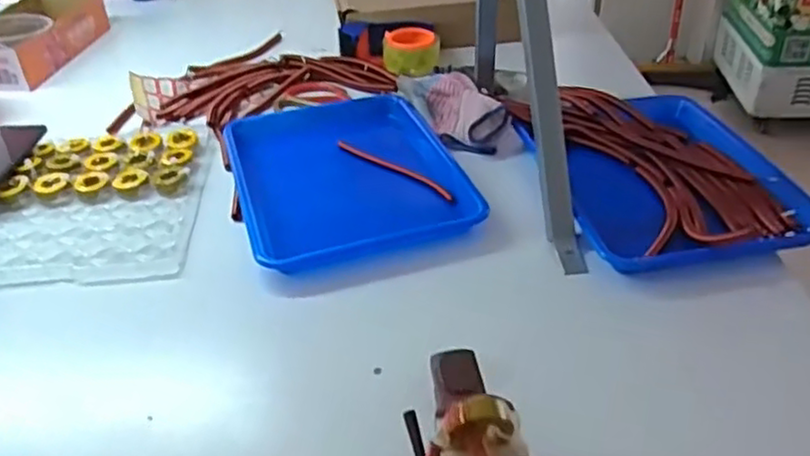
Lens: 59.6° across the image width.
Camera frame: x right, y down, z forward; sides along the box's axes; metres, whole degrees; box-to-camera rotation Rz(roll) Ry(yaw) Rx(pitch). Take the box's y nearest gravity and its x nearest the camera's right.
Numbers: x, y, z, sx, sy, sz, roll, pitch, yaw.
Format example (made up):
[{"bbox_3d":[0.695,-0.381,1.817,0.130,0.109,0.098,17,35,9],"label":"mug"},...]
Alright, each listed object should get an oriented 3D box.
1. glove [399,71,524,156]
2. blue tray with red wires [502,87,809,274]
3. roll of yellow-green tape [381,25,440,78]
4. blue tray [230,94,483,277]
[{"bbox_3d":[0.064,-0.159,0.942,0.090,0.055,0.200,-22,40,-24],"label":"glove"},{"bbox_3d":[0.285,-0.072,0.811,0.241,0.040,0.352,-7,36,-5],"label":"blue tray with red wires"},{"bbox_3d":[0.009,-0.275,1.100,0.088,0.047,0.086,0,36,4],"label":"roll of yellow-green tape"},{"bbox_3d":[-0.076,-0.070,0.852,0.245,0.028,0.313,-13,37,-13],"label":"blue tray"}]

